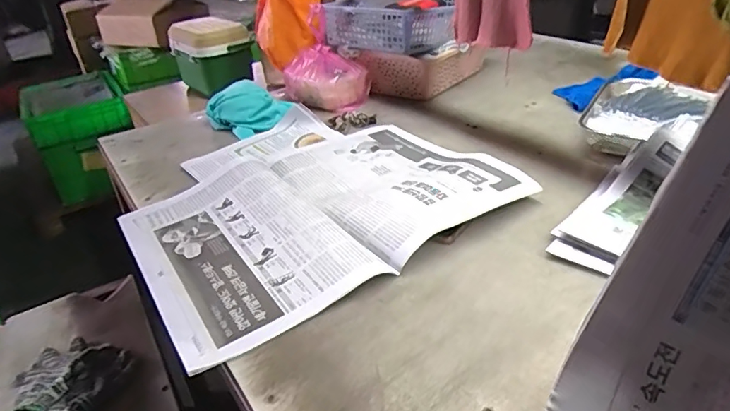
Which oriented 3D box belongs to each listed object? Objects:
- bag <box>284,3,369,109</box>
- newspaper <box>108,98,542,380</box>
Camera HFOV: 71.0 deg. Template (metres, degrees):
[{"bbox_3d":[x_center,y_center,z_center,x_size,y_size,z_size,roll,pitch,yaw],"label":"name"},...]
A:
[{"bbox_3d":[-0.095,-0.339,1.166,0.182,0.197,0.114,18,39,33],"label":"bag"},{"bbox_3d":[-0.106,-0.031,0.827,0.521,0.032,0.527,-23,36,-26],"label":"newspaper"}]

